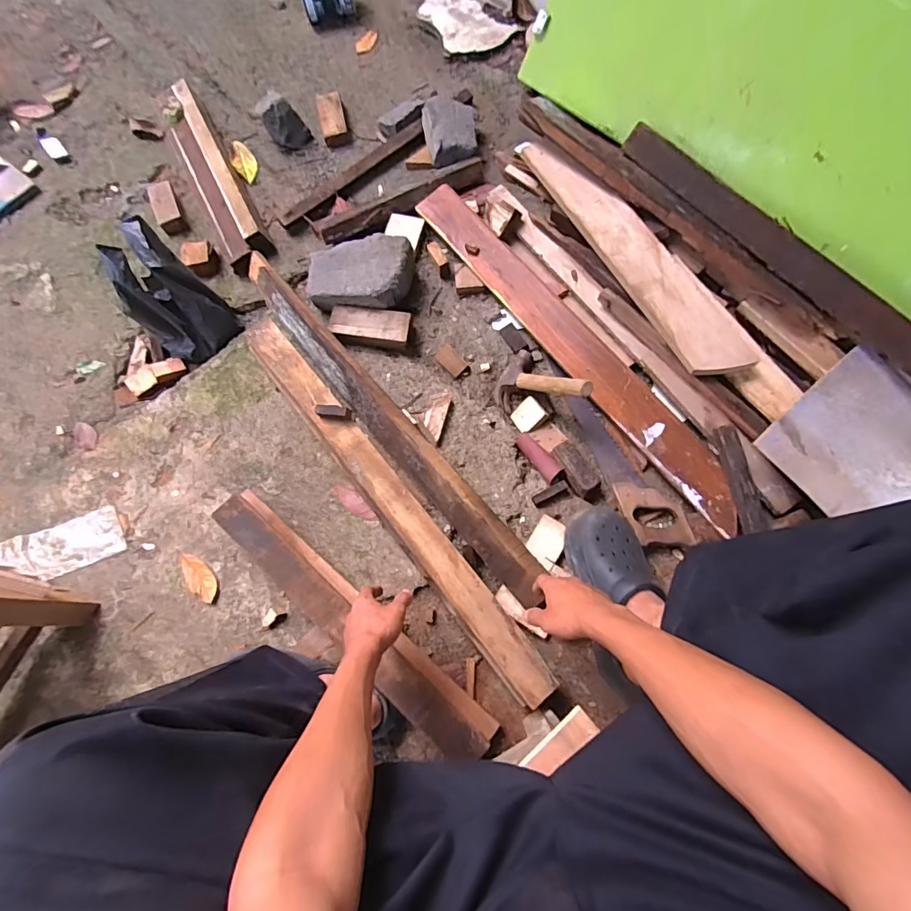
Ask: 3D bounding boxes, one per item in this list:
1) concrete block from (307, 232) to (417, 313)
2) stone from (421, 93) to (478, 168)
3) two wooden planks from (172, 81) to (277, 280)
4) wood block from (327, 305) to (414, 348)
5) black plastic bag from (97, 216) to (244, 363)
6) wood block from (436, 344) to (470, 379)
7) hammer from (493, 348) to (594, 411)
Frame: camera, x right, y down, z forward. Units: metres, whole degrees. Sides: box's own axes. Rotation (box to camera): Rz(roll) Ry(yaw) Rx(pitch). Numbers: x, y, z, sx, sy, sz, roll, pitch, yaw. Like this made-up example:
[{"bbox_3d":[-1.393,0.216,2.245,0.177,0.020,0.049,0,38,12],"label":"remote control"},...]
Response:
[{"bbox_3d":[-0.189,-0.360,0.954,0.206,0.065,0.129,2,72,3],"label":"concrete block"},{"bbox_3d":[-0.011,-0.718,1.077,0.115,0.087,0.142,-12,72,-1],"label":"stone"},{"bbox_3d":[-0.557,-0.646,1.113,0.107,0.061,0.535,-26,73,-6],"label":"two wooden planks"},{"bbox_3d":[-0.165,-0.251,0.957,0.150,0.047,0.064,9,73,5],"label":"wood block"},{"bbox_3d":[-0.552,-0.302,0.926,0.158,0.185,0.142,36,77,13],"label":"black plastic bag"},{"bbox_3d":[-0.006,-0.186,0.960,0.038,0.025,0.075,-38,75,-9],"label":"wood block"},{"bbox_3d":[0.156,-0.128,0.866,0.111,0.047,0.213,-49,32,-12],"label":"hammer"}]

